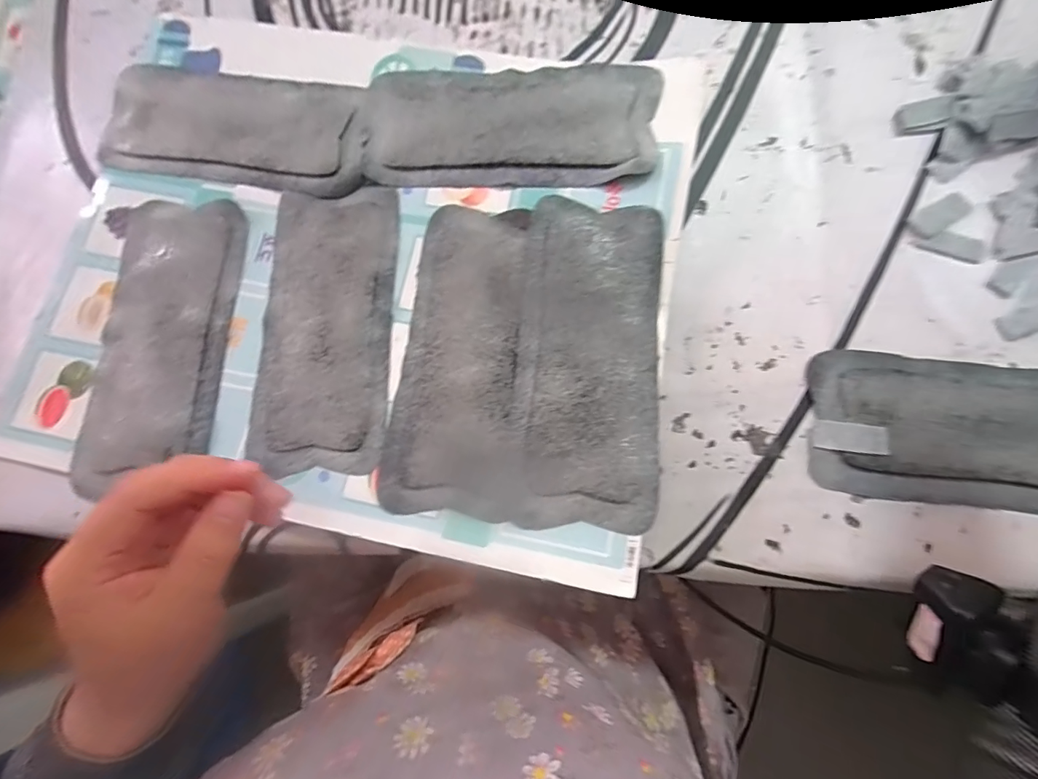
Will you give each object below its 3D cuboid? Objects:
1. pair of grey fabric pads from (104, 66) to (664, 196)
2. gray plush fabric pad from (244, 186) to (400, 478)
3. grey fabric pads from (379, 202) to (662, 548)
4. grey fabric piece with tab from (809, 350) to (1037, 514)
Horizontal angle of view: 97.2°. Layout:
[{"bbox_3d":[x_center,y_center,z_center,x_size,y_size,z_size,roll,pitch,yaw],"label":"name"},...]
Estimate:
[{"bbox_3d":[-0.112,-0.207,0.358,0.425,0.023,0.099,1,78,2],"label":"pair of grey fabric pads"},{"bbox_3d":[-0.142,-0.050,0.338,0.094,0.011,0.215,1,78,2],"label":"gray plush fabric pad"},{"bbox_3d":[0.008,-0.024,0.319,0.177,0.022,0.223,6,78,3],"label":"grey fabric pads"},{"bbox_3d":[0.445,0.032,0.300,0.491,0.013,0.099,2,78,2],"label":"grey fabric piece with tab"}]

